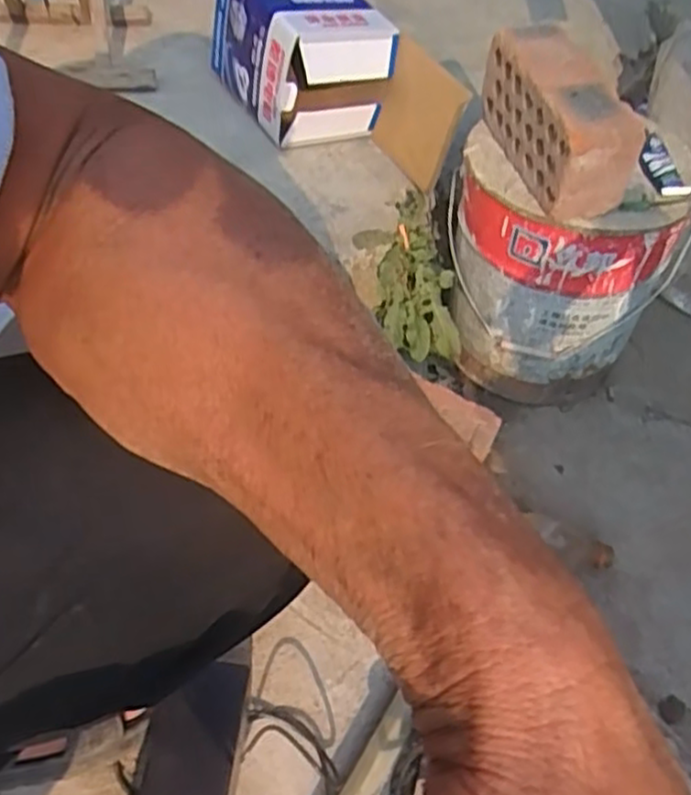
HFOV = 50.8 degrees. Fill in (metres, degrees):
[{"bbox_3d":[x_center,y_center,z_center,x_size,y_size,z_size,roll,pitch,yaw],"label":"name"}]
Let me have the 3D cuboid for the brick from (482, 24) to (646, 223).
[{"bbox_3d":[0.249,-0.330,0.863,0.102,0.117,0.234,-9,49,-14],"label":"brick"}]

